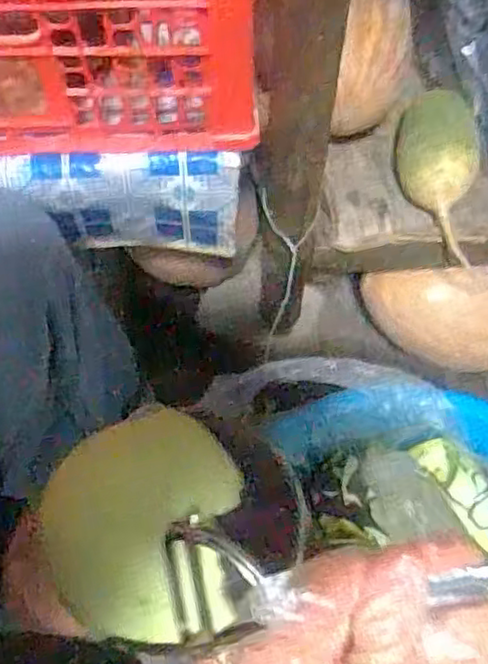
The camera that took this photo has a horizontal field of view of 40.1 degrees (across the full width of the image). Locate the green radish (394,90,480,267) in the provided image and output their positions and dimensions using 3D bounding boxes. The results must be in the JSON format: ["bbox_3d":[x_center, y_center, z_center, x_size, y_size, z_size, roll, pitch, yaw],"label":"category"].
[{"bbox_3d":[0.186,-0.159,0.647,0.076,0.078,0.149,3,65,1],"label":"green radish"}]

